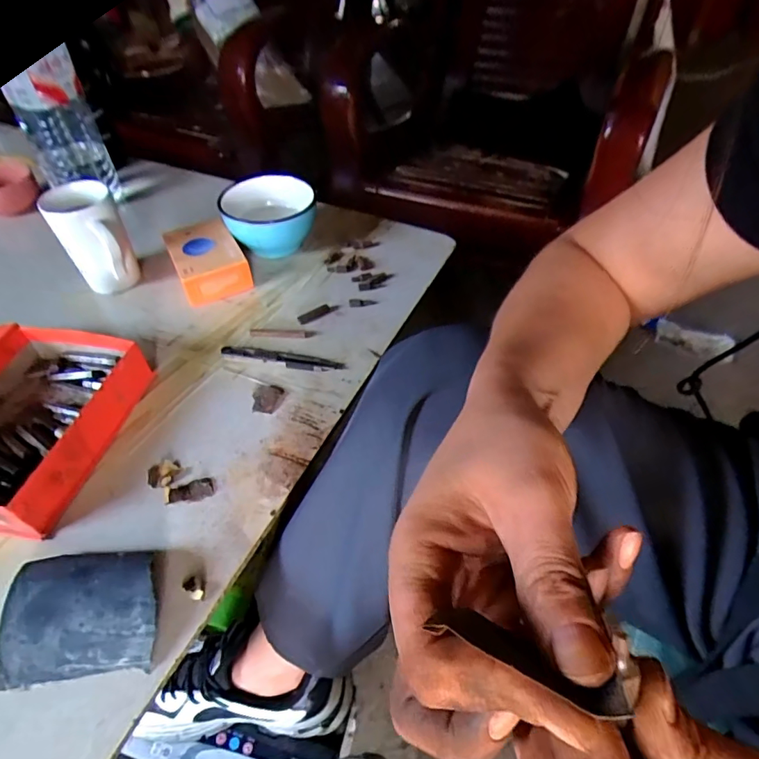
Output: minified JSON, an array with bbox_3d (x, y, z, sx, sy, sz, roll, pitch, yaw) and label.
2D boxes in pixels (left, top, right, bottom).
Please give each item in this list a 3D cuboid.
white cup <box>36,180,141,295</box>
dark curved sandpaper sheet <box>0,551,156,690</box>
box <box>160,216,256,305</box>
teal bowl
[{"bbox_3d":[-0.386,-0.189,0.647,0.082,0.127,0.087,-22,52,-20],"label":"white cup"},{"bbox_3d":[-0.234,0.182,0.381,0.110,0.025,0.093,-5,48,-6],"label":"dark curved sandpaper sheet"},{"bbox_3d":[-0.246,-0.171,0.687,0.093,0.046,0.132,-20,51,-18],"label":"box"},{"bbox_3d":[-0.167,-0.245,0.723,0.132,0.090,0.131,1,48,-1],"label":"teal bowl"}]

